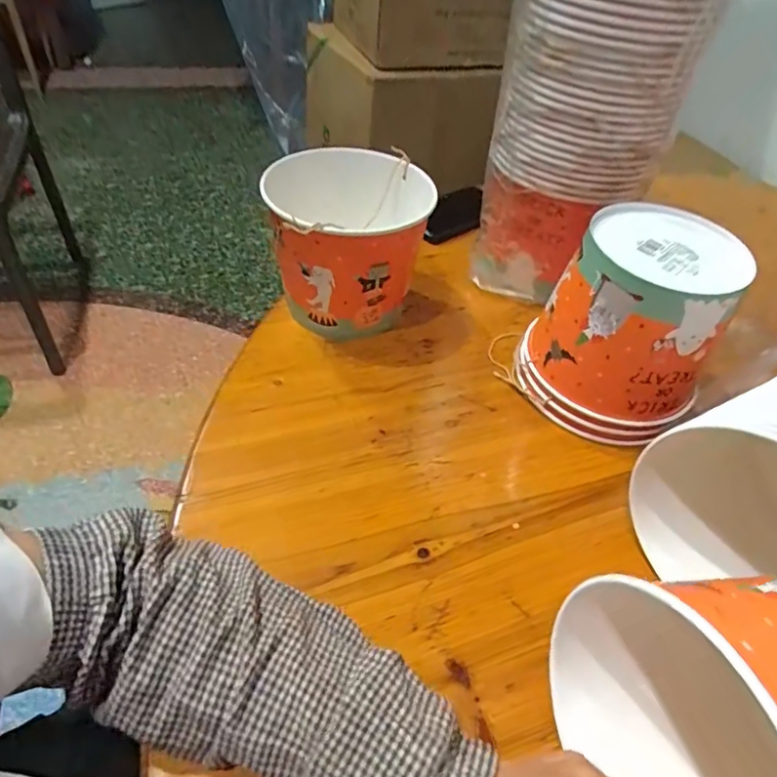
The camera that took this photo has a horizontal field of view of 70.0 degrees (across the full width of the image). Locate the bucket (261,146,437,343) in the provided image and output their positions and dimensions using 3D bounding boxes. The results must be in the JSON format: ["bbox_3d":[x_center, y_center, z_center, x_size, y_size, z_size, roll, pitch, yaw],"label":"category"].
[{"bbox_3d":[-0.039,-0.143,0.567,0.158,0.136,0.151,3,46,-4],"label":"bucket"}]

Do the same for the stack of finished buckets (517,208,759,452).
[{"bbox_3d":[0.212,-0.060,0.503,0.149,0.161,0.137,27,50,18],"label":"stack of finished buckets"}]

